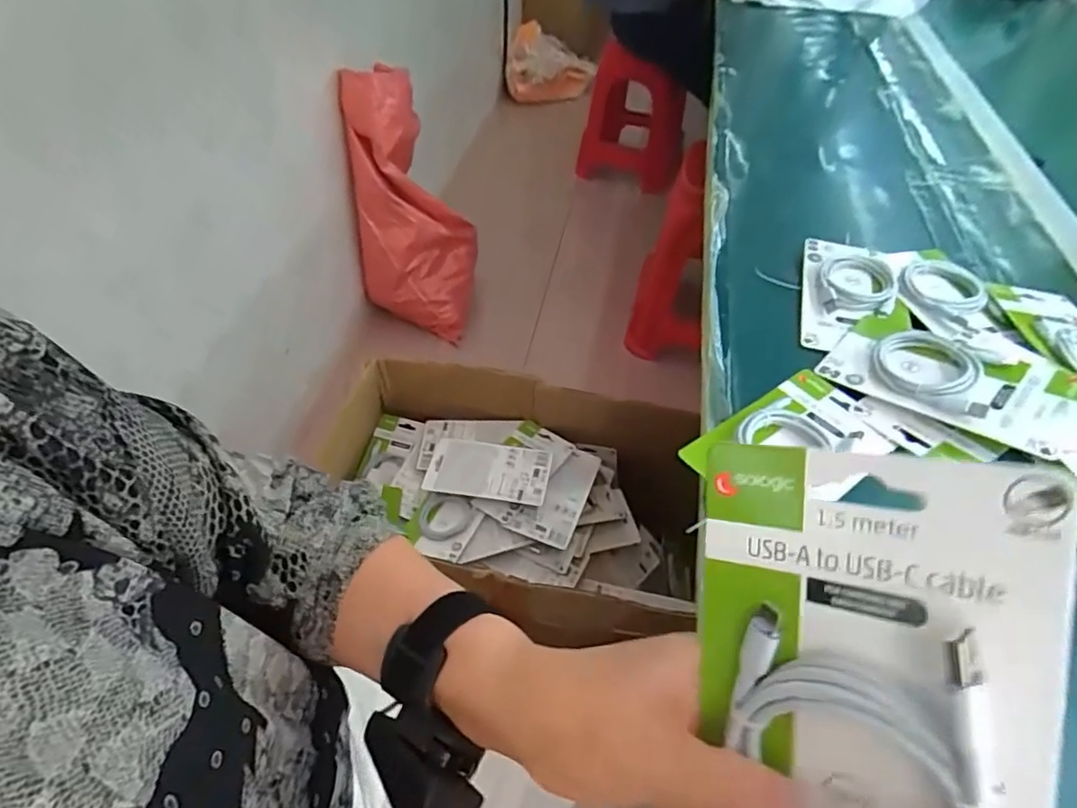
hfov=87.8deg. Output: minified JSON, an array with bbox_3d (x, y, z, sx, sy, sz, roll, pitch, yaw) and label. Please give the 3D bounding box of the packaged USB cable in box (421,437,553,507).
[{"bbox_3d":[-0.075,0.097,0.835,0.179,0.023,0.101,8,49,5],"label":"packaged USB cable in box"}]

